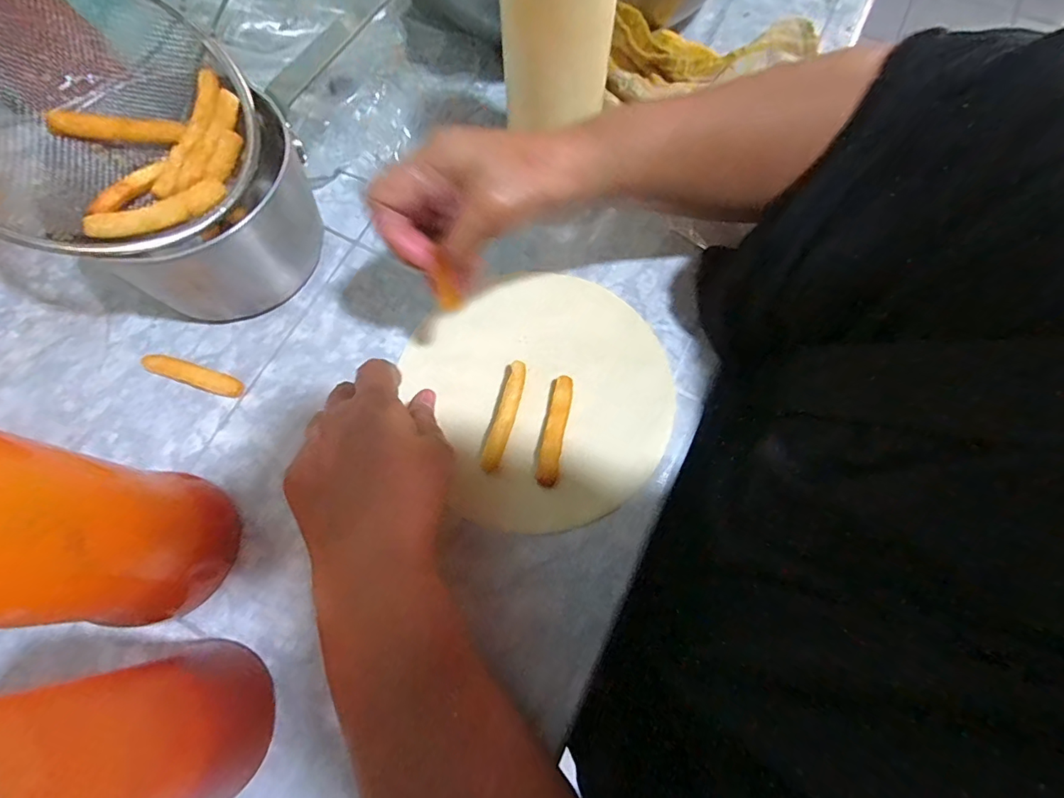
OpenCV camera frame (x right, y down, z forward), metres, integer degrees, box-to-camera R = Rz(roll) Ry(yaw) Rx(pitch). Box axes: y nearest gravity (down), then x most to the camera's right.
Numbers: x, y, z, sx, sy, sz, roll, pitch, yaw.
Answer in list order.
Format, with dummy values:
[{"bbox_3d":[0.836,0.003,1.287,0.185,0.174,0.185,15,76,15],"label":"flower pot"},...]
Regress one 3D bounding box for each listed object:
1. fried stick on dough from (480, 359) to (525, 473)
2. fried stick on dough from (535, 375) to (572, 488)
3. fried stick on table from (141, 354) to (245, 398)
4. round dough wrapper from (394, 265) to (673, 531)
[{"bbox_3d":[-0.018,0.012,0.332,0.012,0.013,0.074,15,71,5],"label":"fried stick on dough"},{"bbox_3d":[0.014,0.021,0.330,0.014,0.012,0.073,10,71,4],"label":"fried stick on dough"},{"bbox_3d":[-0.235,-0.017,0.347,0.072,0.011,0.014,16,72,6],"label":"fried stick on table"},{"bbox_3d":[0.009,-0.008,0.346,0.166,0.010,0.176,0,71,0],"label":"round dough wrapper"}]

